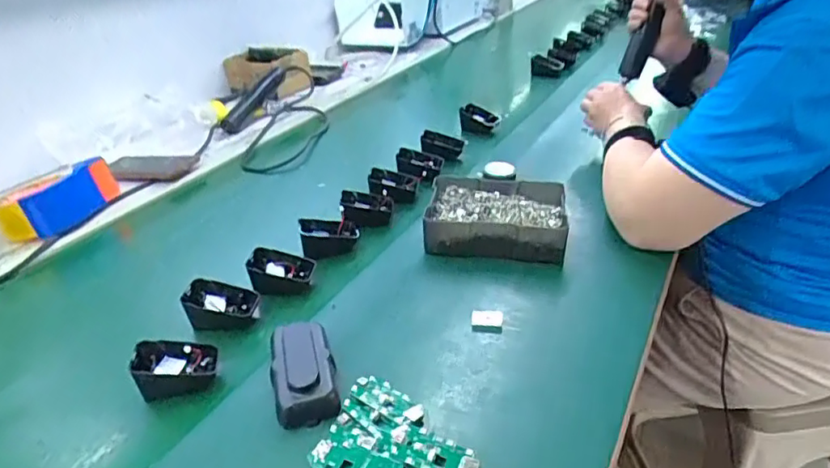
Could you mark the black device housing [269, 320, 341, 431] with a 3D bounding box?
[{"bbox_3d":[-0.095,0.113,0.481,0.051,0.019,0.106,-13,31,-14],"label":"black device housing"}]

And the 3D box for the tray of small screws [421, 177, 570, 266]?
[{"bbox_3d":[0.097,-0.021,0.684,0.159,0.042,0.127,2,31,12],"label":"tray of small screws"}]

